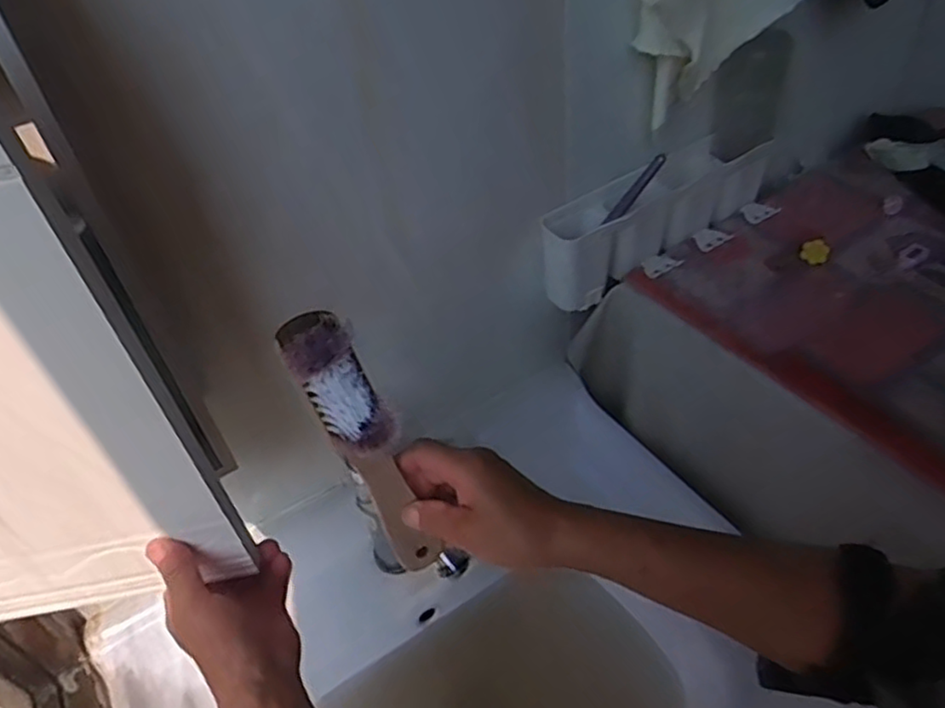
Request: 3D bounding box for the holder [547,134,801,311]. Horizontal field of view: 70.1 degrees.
[{"bbox_3d":[0.220,-0.158,0.743,0.319,0.084,0.070,-26,46,-19],"label":"holder"}]

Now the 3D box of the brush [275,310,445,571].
[{"bbox_3d":[-0.061,0.064,0.424,0.035,0.197,0.035,-37,36,-28],"label":"brush"}]

